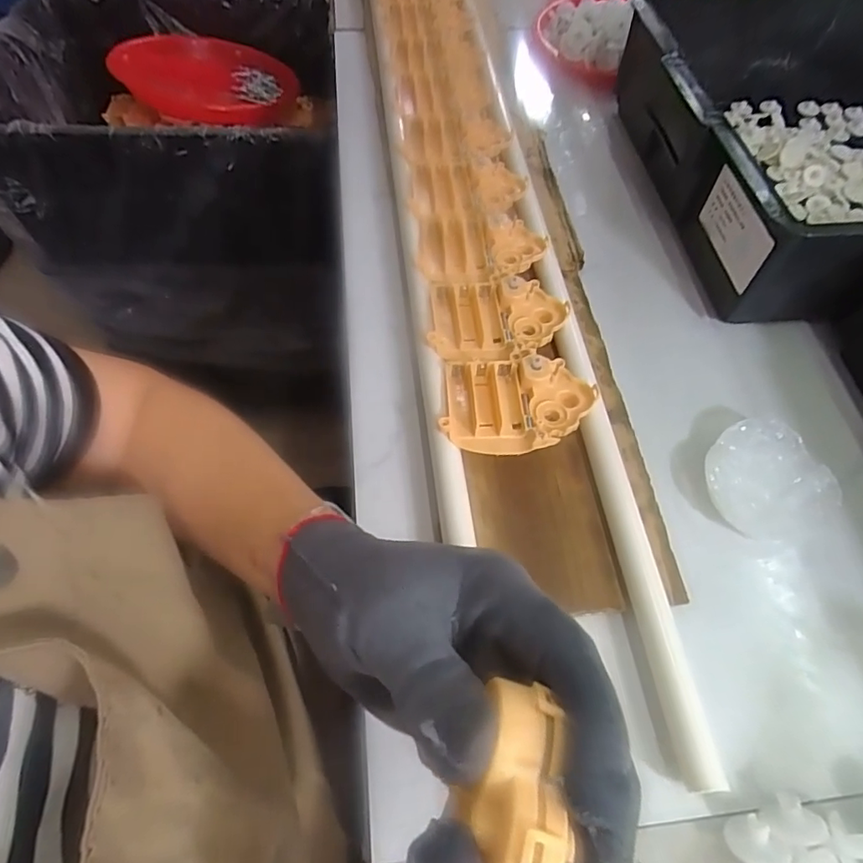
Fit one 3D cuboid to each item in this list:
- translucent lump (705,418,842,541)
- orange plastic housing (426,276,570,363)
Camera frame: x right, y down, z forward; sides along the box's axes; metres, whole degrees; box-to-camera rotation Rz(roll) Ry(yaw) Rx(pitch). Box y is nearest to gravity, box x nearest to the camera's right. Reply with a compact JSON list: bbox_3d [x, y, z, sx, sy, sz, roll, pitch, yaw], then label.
[{"bbox_3d":[0.226,0.033,0.365,0.086,0.021,0.078,-27,63,-16],"label":"translucent lump"},{"bbox_3d":[0.050,-0.082,0.398,0.100,0.016,0.074,-1,59,-3],"label":"orange plastic housing"}]

